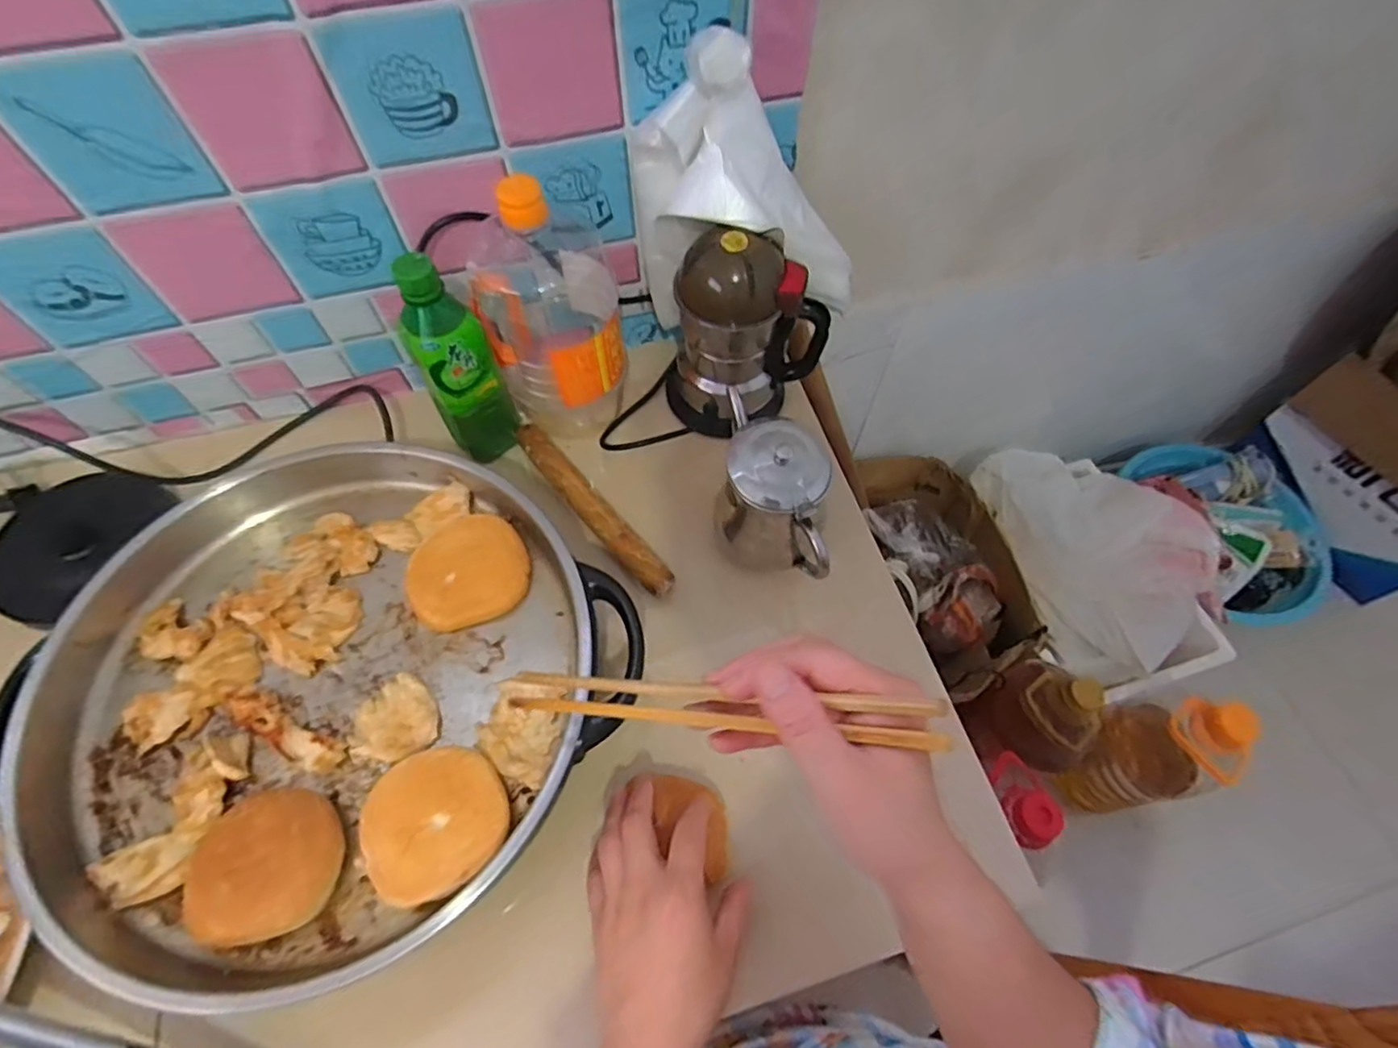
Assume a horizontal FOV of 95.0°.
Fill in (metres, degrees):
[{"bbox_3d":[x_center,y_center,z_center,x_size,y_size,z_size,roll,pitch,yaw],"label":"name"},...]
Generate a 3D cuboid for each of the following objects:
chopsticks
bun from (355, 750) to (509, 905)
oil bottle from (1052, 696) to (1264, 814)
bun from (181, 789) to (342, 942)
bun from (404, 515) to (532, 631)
[{"bbox_3d":[-0.006,0.089,0.313,0.241,0.016,0.020,-4,56,31],"label":"chopsticks"},{"bbox_3d":[-0.171,0.190,0.413,0.088,0.023,0.084,0,61,-1],"label":"bun"},{"bbox_3d":[0.692,0.345,0.965,0.161,0.321,0.147,0,61,-1],"label":"oil bottle"},{"bbox_3d":[-0.269,0.209,0.395,0.082,0.025,0.078,0,61,-1],"label":"bun"},{"bbox_3d":[-0.179,0.036,0.496,0.089,0.024,0.083,0,61,-1],"label":"bun"}]

